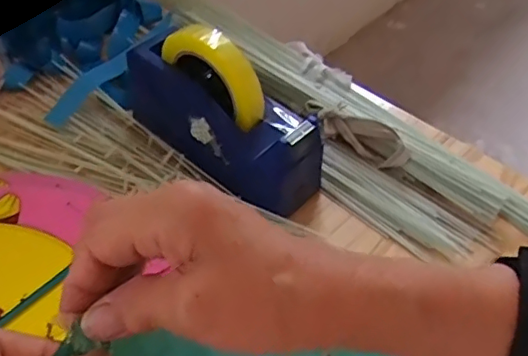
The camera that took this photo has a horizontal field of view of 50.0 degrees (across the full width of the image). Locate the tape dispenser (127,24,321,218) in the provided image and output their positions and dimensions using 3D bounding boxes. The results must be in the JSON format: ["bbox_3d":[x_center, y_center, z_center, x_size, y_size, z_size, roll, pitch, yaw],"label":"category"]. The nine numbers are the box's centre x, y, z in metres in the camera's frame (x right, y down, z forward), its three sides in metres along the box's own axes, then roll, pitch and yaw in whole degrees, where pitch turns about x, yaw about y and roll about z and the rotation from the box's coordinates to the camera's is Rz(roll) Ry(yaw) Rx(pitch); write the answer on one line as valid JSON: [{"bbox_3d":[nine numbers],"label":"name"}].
[{"bbox_3d":[-0.040,-0.067,0.526,0.203,0.123,0.068,32,54,24],"label":"tape dispenser"}]

